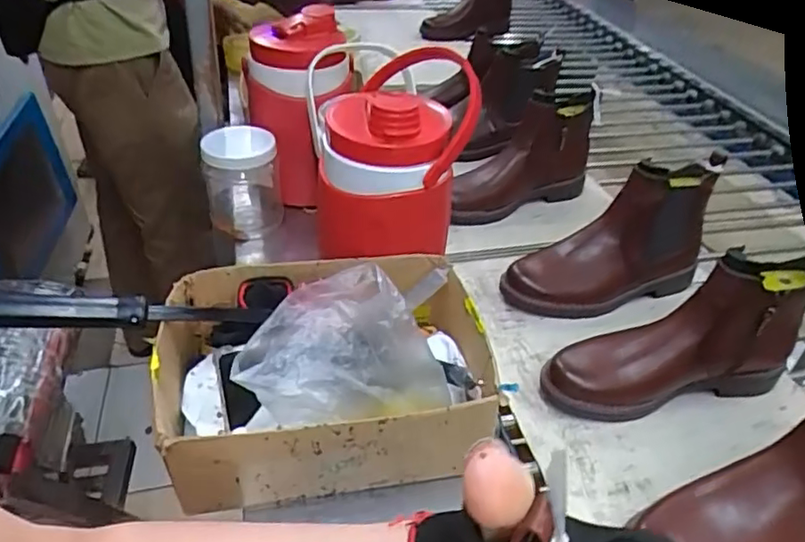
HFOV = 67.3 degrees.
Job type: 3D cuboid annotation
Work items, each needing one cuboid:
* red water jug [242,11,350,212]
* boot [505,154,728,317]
[{"bbox_3d":[-0.135,-0.216,0.835,0.142,0.244,0.133,2,38,-2],"label":"red water jug"},{"bbox_3d":[0.268,-0.040,0.757,0.262,0.159,0.093,-14,41,-21],"label":"boot"}]

